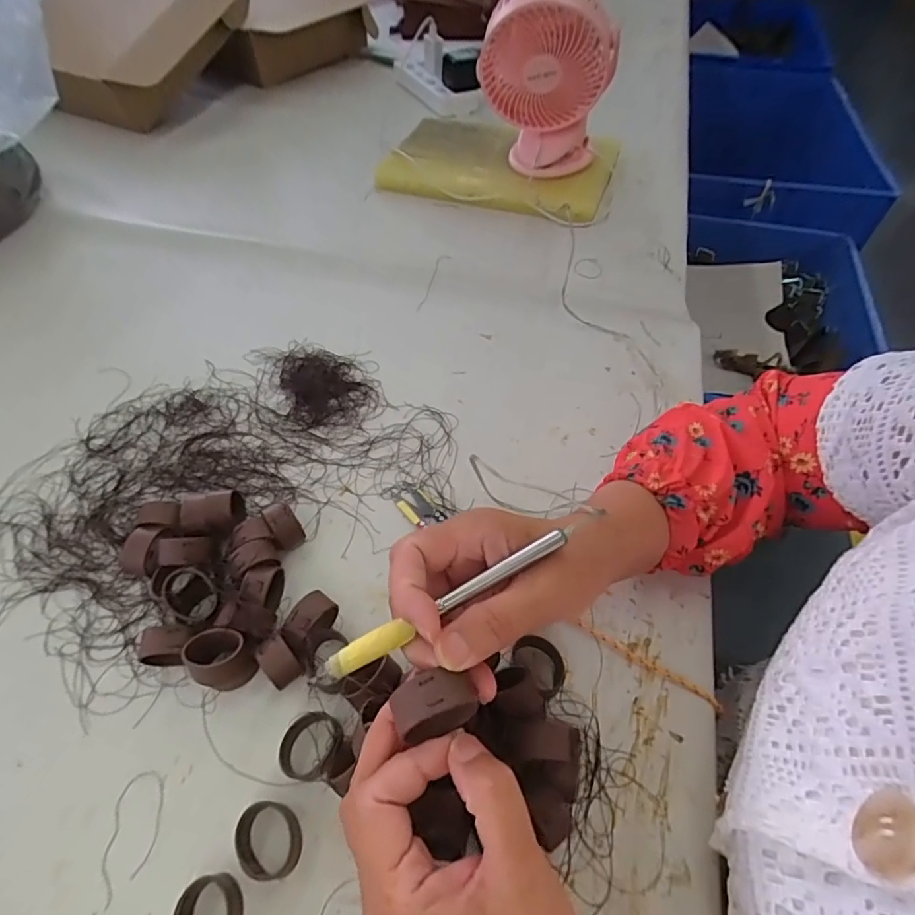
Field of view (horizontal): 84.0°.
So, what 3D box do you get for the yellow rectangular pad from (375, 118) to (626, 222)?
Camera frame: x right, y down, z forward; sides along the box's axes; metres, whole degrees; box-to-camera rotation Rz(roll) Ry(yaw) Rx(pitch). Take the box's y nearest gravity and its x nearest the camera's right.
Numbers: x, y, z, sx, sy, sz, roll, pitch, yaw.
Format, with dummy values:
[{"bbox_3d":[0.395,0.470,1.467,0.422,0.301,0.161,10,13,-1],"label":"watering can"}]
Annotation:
[{"bbox_3d":[0.055,-0.388,0.668,0.284,0.050,0.162,16,55,10],"label":"yellow rectangular pad"}]

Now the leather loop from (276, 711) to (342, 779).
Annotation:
[{"bbox_3d":[-0.086,0.167,0.297,0.035,0.015,0.036,1,54,-1],"label":"leather loop"}]

